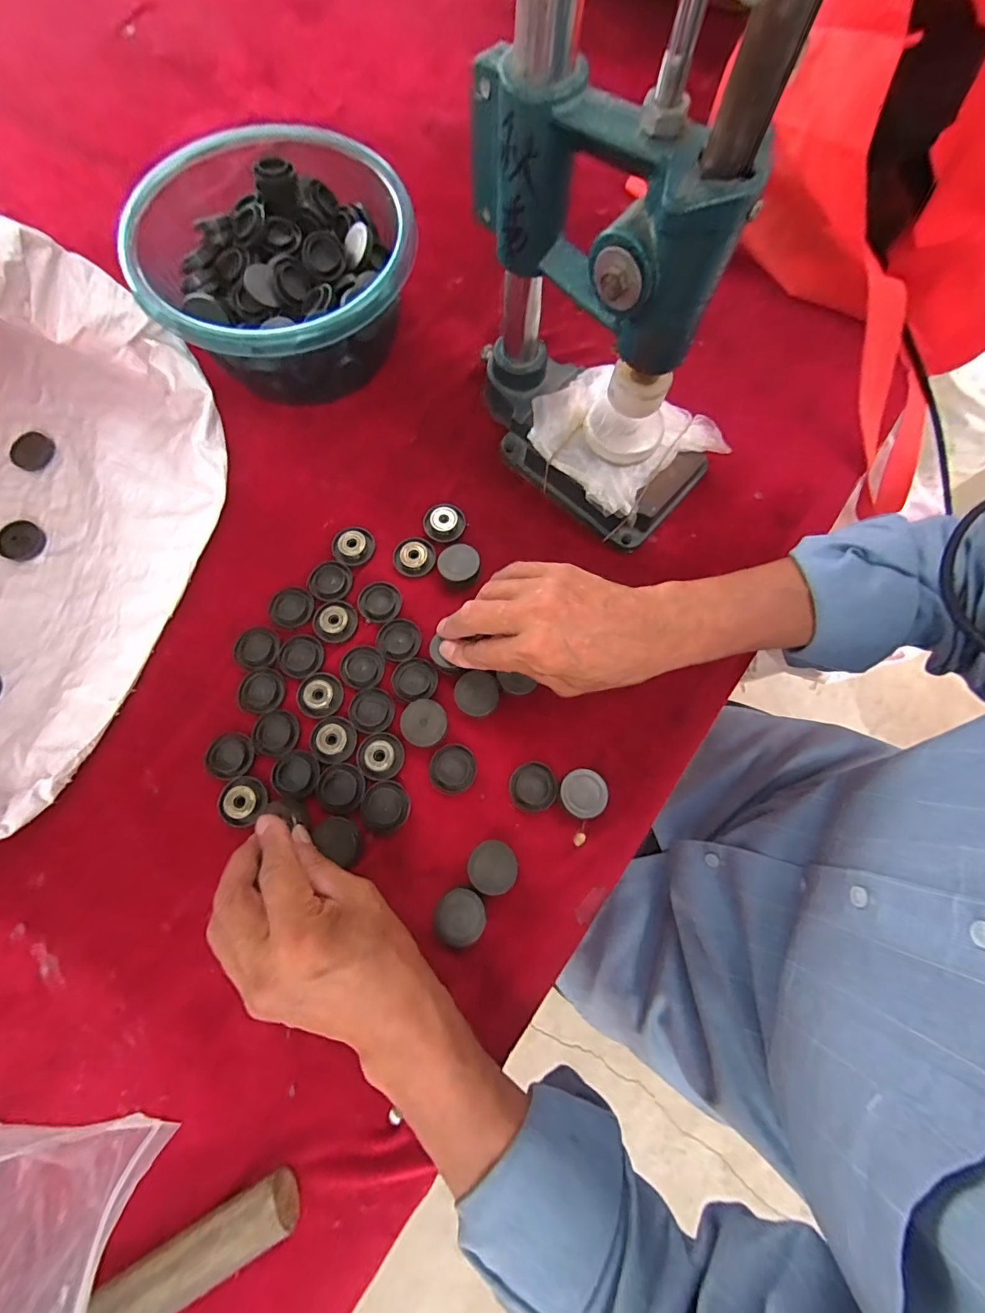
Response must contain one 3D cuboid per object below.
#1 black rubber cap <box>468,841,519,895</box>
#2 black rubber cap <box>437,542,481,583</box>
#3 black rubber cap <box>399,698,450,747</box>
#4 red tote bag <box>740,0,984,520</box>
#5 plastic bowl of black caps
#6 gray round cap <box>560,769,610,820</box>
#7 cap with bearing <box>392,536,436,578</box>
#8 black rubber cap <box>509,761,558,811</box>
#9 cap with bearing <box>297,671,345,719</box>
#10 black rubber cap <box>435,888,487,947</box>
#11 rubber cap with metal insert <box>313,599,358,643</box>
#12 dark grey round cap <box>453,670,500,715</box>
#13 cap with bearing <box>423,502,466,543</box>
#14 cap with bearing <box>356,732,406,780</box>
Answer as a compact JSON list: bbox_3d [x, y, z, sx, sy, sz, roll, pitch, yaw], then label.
[{"bbox_3d":[0.000,0.140,0.318,0.031,0.020,0.031,0,75,-1],"label":"black rubber cap"},{"bbox_3d":[-0.026,-0.071,0.374,0.031,0.017,0.032,0,75,-1],"label":"black rubber cap"},{"bbox_3d":[-0.048,0.047,0.341,0.031,0.016,0.032,0,75,-1],"label":"black rubber cap"},{"bbox_3d":[0.345,-0.333,0.329,0.189,0.243,0.264,-34,78,-9],"label":"red tote bag"},{"bbox_3d":[-0.169,-0.306,0.394,0.193,0.092,0.197,0,75,-1],"label":"plastic bowl of black caps"},{"bbox_3d":[0.063,0.095,0.332,0.032,0.016,0.031,0,75,-1],"label":"gray round cap"},{"bbox_3d":[-0.063,-0.081,0.381,0.032,0.007,0.033,0,75,-1],"label":"cap with bearing"},{"bbox_3d":[0.029,0.092,0.336,0.032,0.009,0.031,0,75,-1],"label":"black rubber cap"},{"bbox_3d":[-0.127,0.028,0.350,0.032,0.005,0.033,0,75,-1],"label":"cap with bearing"},{"bbox_3d":[-0.021,0.171,0.313,0.034,0.010,0.032,0,75,-1],"label":"black rubber cap"},{"bbox_3d":[-0.121,-0.028,0.365,0.033,0.004,0.033,0,75,-1],"label":"rubber cap with metal insert"},{"bbox_3d":[-0.012,0.028,0.350,0.031,0.009,0.031,0,75,-1],"label":"dark grey round cap"},{"bbox_3d":[-0.040,-0.110,0.388,0.033,0.008,0.034,0,75,-1],"label":"cap with bearing"},{"bbox_3d":[-0.081,0.071,0.342,0.032,0.010,0.033,0,75,-1],"label":"cap with bearing"}]

